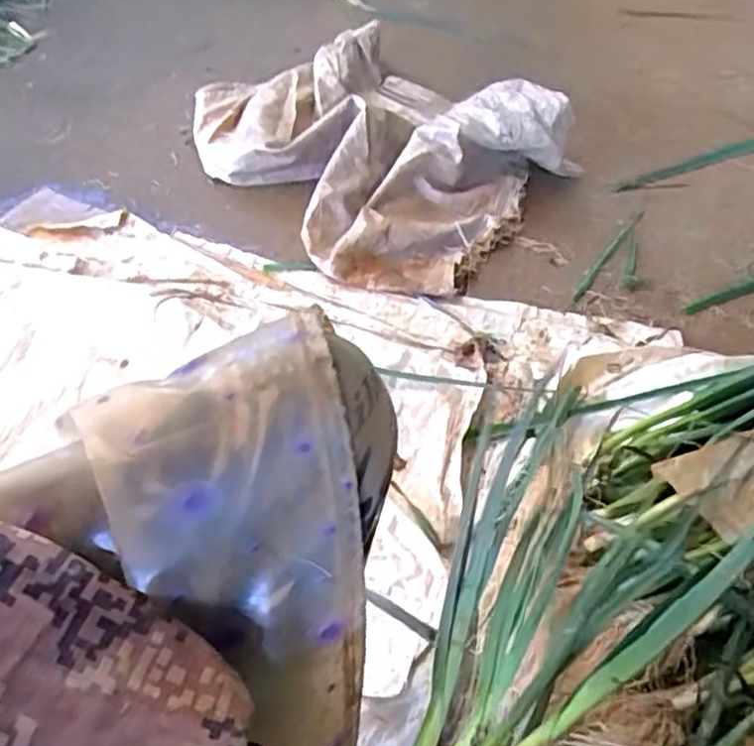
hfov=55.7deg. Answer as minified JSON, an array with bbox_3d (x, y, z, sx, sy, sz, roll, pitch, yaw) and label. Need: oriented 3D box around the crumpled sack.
[{"bbox_3d":[-0.029,-0.400,1.141,0.390,0.174,0.602,-35,61,-25],"label":"crumpled sack"}]

